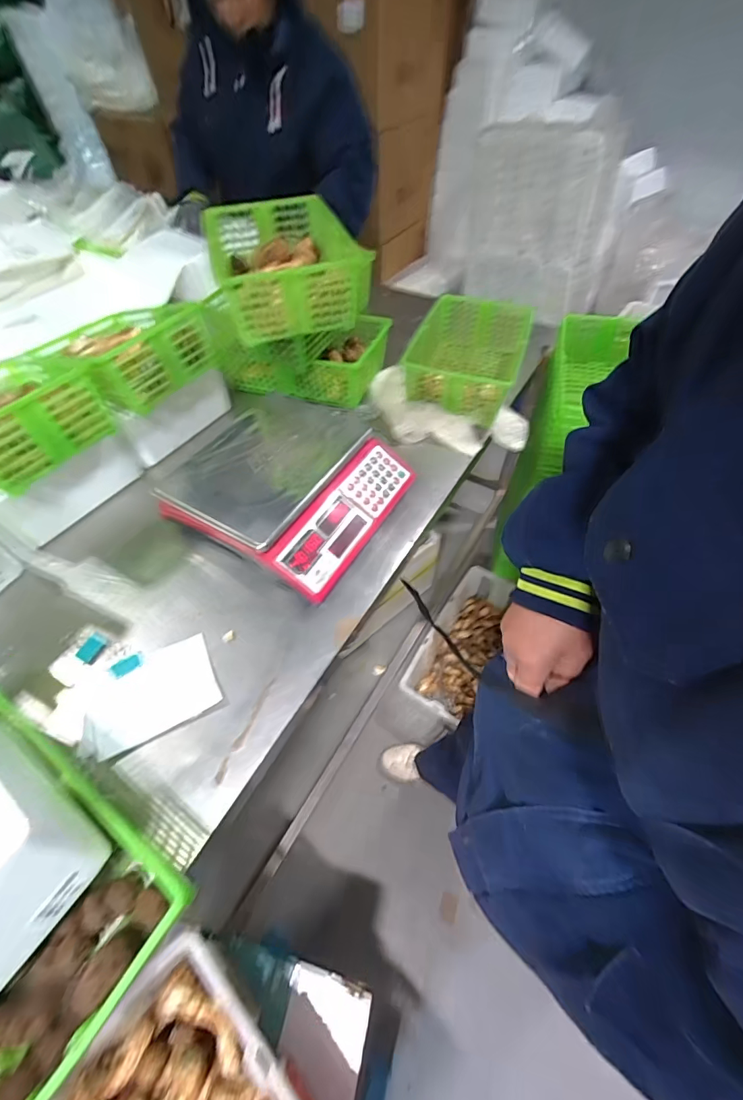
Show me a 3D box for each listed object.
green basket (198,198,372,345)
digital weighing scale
[{"bbox_3d":[-0.150,-0.486,0.723,0.224,0.090,0.311,-18,57,-12],"label":"green basket"},{"bbox_3d":[-0.127,-0.106,0.714,0.301,0.106,0.316,26,59,18],"label":"digital weighing scale"}]

